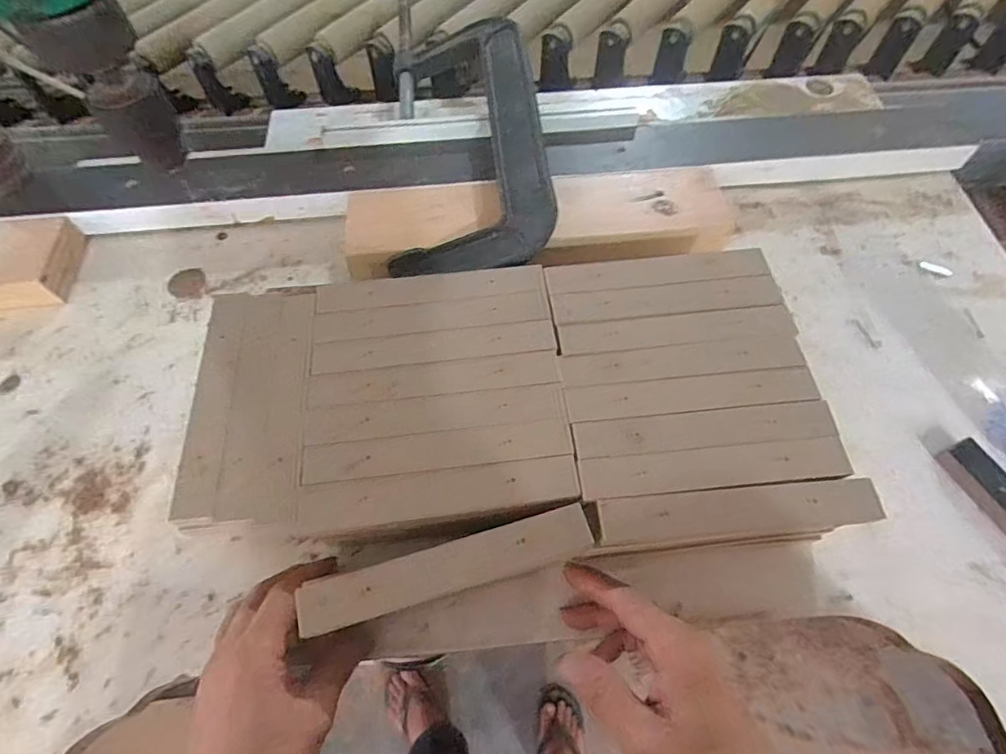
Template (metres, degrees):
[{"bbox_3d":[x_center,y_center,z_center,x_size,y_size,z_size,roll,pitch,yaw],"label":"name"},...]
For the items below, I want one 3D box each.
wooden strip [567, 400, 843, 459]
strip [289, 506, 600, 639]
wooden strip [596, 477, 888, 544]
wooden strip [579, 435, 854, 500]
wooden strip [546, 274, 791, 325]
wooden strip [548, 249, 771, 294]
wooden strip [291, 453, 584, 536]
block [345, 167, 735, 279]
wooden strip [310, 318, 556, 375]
[{"bbox_3d":[0.134,0.035,0.350,0.170,0.006,0.026,-6,62,-2],"label":"wooden strip"},{"bbox_3d":[-0.032,0.114,0.312,0.171,0.011,0.028,-15,61,-7],"label":"strip"},{"bbox_3d":[0.147,0.083,0.327,0.171,0.007,0.029,-5,62,-2],"label":"wooden strip"},{"bbox_3d":[0.136,0.059,0.339,0.171,0.006,0.025,-5,62,-2],"label":"wooden strip"},{"bbox_3d":[0.124,-0.059,0.397,0.170,0.006,0.030,-5,62,-2],"label":"wooden strip"},{"bbox_3d":[0.120,-0.085,0.413,0.172,0.009,0.030,-7,62,-2],"label":"wooden strip"},{"bbox_3d":[-0.040,0.074,0.334,0.174,0.007,0.031,-7,62,-3],"label":"wooden strip"},{"bbox_3d":[0.034,-0.151,0.506,0.358,0.031,0.099,-6,62,-2],"label":"block"},{"bbox_3d":[-0.050,-0.023,0.383,0.173,0.004,0.027,-6,62,-2],"label":"wooden strip"}]

